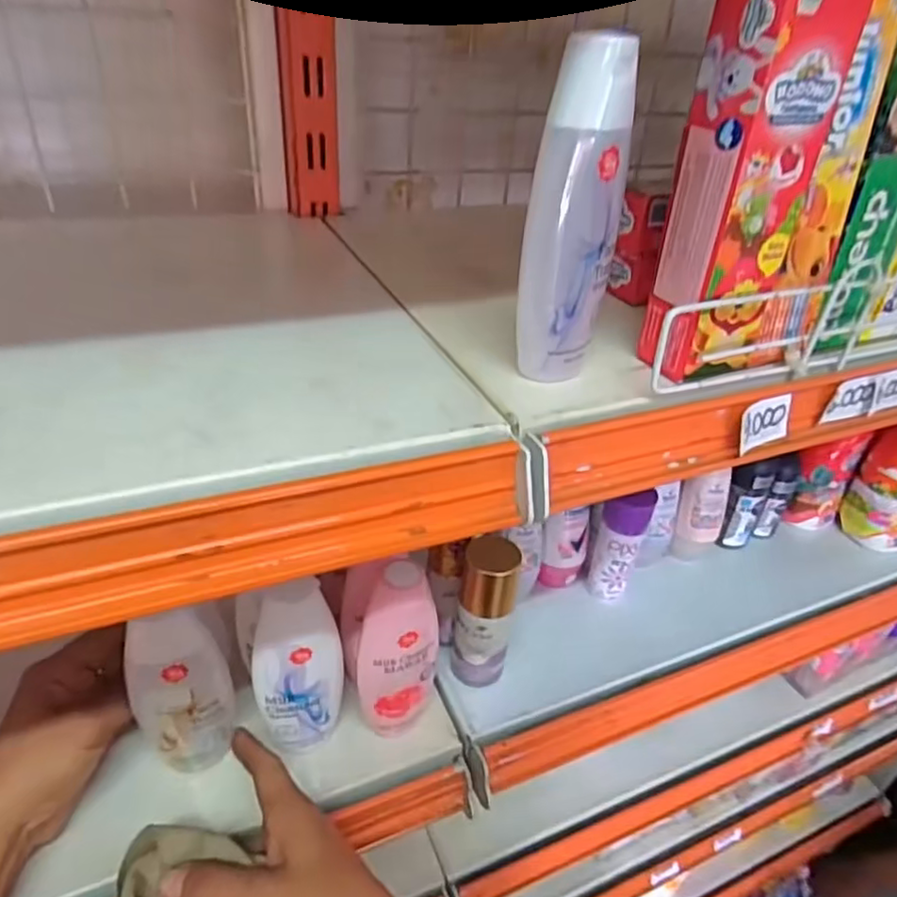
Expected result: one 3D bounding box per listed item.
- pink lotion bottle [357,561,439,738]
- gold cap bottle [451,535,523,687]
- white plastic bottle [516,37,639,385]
[{"bbox_3d":[-0.031,0.120,0.377,0.048,0.134,0.030,-8,34,-18],"label":"pink lotion bottle"},{"bbox_3d":[0.024,0.113,0.418,0.036,0.119,0.028,11,35,9],"label":"gold cap bottle"},{"bbox_3d":[0.052,-0.093,0.262,0.034,0.129,0.026,18,37,18],"label":"white plastic bottle"}]

